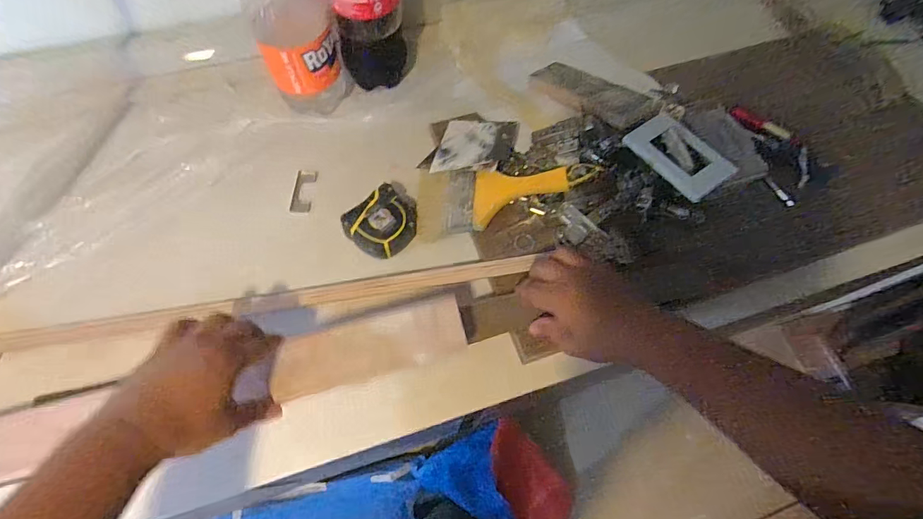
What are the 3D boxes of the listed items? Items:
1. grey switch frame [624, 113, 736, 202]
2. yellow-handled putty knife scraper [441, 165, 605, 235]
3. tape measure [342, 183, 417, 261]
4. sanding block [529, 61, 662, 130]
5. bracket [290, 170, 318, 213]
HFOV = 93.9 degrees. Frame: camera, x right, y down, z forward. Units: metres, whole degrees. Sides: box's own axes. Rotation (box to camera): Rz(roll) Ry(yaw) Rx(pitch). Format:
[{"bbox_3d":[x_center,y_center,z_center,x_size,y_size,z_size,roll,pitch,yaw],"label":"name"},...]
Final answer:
[{"bbox_3d":[0.270,-0.130,0.534,0.071,0.010,0.120,-40,70,-1],"label":"grey switch frame"},{"bbox_3d":[0.062,-0.083,0.502,0.179,0.020,0.074,-11,63,22],"label":"yellow-handled putty knife scraper"},{"bbox_3d":[-0.096,-0.044,0.528,0.077,0.036,0.087,39,69,14],"label":"tape measure"},{"bbox_3d":[0.172,-0.230,0.587,0.061,0.023,0.182,-37,58,-17],"label":"sanding block"},{"bbox_3d":[-0.209,-0.090,0.569,0.027,0.009,0.060,4,65,-1],"label":"bracket"}]

